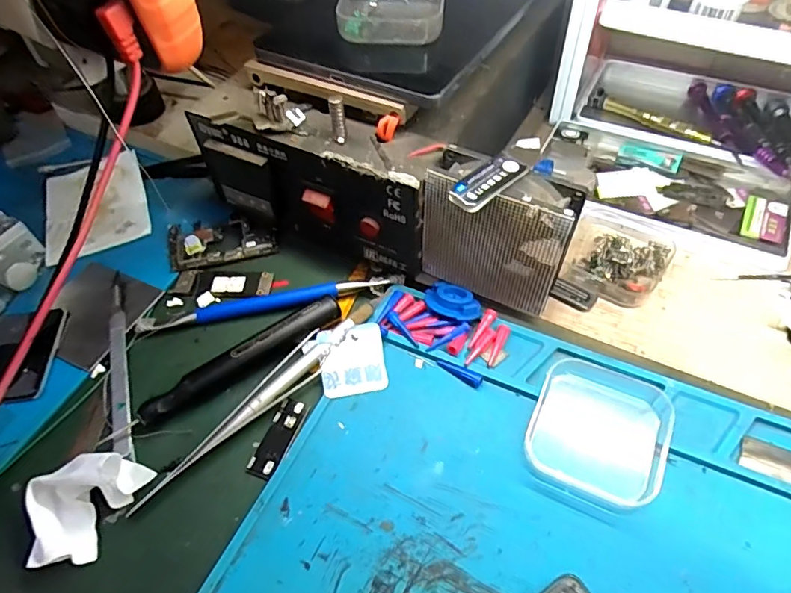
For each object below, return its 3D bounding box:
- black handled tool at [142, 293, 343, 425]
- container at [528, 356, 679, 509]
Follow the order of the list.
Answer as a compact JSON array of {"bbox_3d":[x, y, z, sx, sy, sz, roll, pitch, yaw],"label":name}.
[{"bbox_3d":[-0.086,0.036,0.292,0.122,0.013,0.018,-31,56,-19],"label":"black handled tool"},{"bbox_3d":[0.105,0.066,0.259,0.065,0.016,0.071,19,56,19],"label":"container"}]

